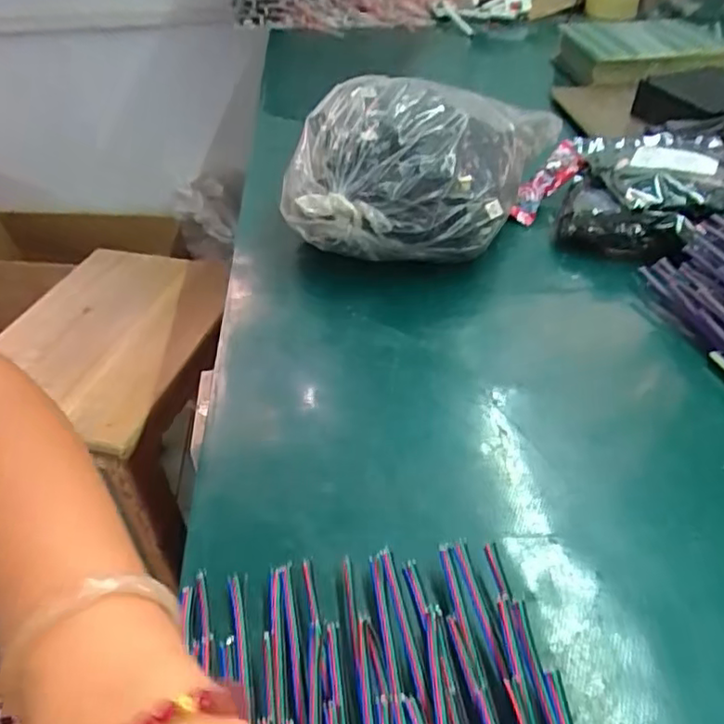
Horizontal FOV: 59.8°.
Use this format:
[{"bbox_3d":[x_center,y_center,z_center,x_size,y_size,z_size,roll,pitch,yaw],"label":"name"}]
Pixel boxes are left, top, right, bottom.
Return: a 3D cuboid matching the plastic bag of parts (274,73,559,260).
[{"bbox_3d":[0.055,-0.164,0.536,0.223,0.110,0.190,6,41,8],"label":"plastic bag of parts"}]

